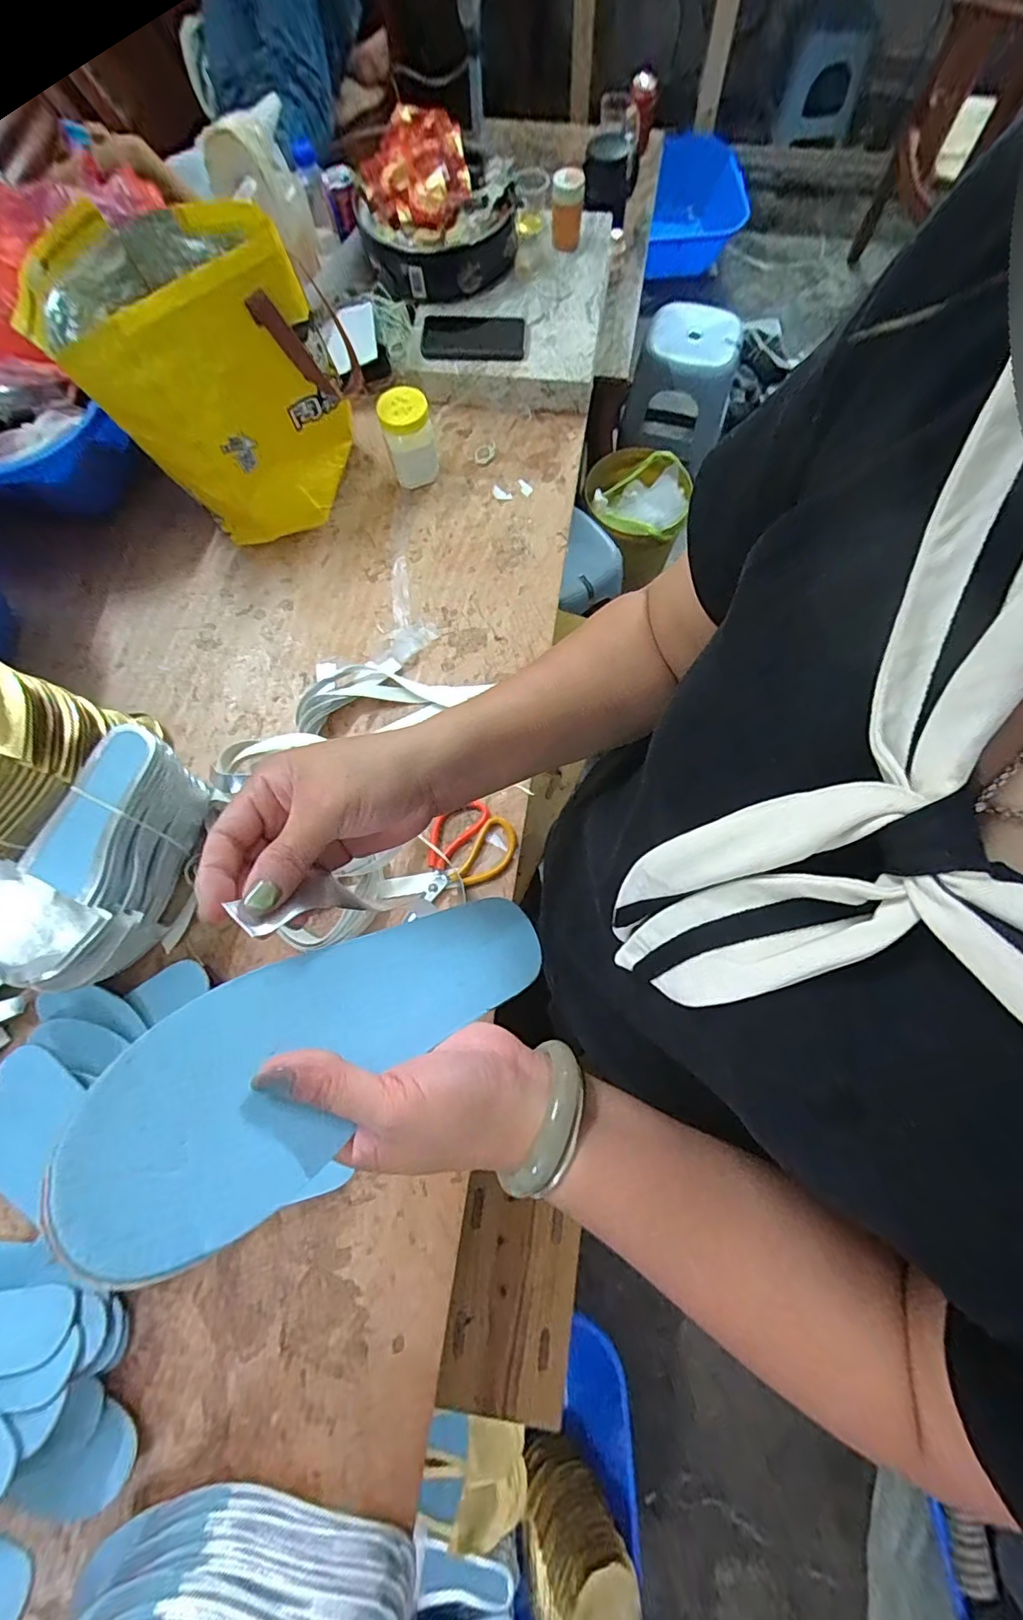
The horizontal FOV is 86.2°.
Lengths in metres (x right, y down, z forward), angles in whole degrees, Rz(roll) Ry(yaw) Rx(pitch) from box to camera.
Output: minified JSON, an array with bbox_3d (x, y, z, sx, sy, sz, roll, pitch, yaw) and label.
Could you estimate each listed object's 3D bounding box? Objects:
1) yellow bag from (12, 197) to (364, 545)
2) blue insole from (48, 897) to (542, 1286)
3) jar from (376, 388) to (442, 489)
[{"bbox_3d":[-0.407,-0.573,0.734,0.293,0.285,0.274,43,79,12],"label":"yellow bag"},{"bbox_3d":[-0.071,0.104,0.265,0.236,0.017,0.087,-20,70,-46],"label":"blue insole"},{"bbox_3d":[-0.150,-0.547,0.811,0.074,0.117,0.066,-11,74,-2],"label":"jar"}]

